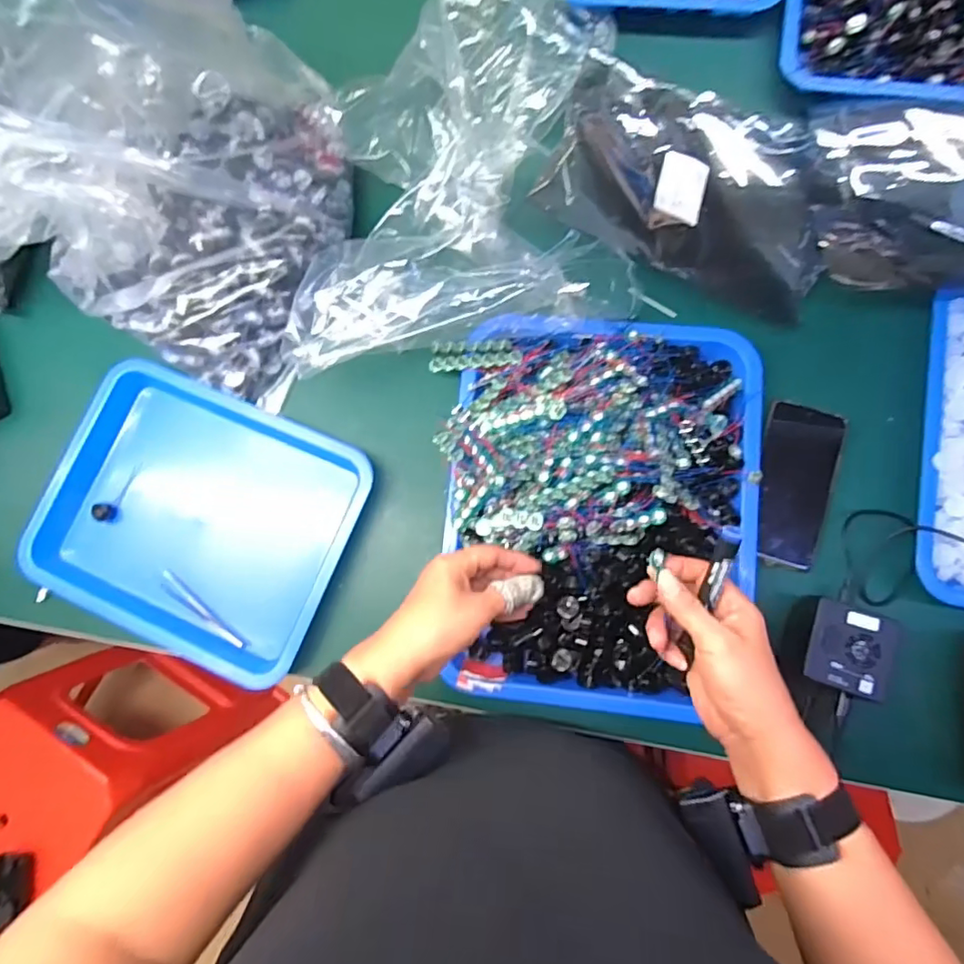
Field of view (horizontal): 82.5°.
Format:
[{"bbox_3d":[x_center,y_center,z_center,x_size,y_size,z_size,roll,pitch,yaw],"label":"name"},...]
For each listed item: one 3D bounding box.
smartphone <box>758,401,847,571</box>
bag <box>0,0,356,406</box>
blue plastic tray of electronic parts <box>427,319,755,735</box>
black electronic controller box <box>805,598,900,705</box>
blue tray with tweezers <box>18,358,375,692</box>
[{"bbox_3d":[0.316,0.003,0.559,0.070,0.016,0.162,13,83,21],"label":"smartphone"},{"bbox_3d":[-0.317,-0.298,0.490,0.310,0.271,0.334,13,84,7],"label":"bag"},{"bbox_3d":[0.108,0.023,0.520,0.305,0.084,0.370,4,83,6],"label":"blue plastic tray of electronic parts"},{"bbox_3d":[0.329,0.148,0.493,0.071,0.027,0.074,17,85,7],"label":"black electronic controller box"},{"bbox_3d":[-0.303,0.039,0.607,0.334,0.064,0.266,21,85,7],"label":"blue tray with tweezers"}]

